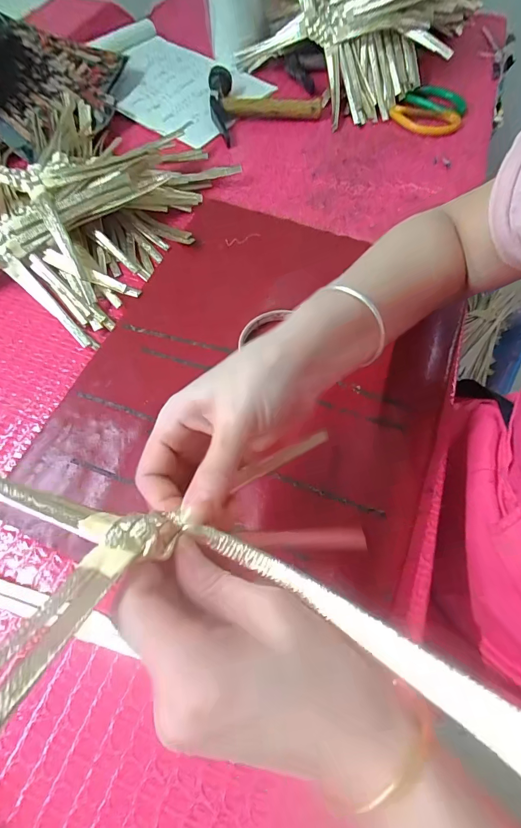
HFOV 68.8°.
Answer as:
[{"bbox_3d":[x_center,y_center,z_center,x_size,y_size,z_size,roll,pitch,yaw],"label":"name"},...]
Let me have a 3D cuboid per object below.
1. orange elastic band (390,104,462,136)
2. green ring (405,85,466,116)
[{"bbox_3d":[0.225,-0.402,0.520,0.094,0.013,0.045,15,65,7],"label":"orange elastic band"},{"bbox_3d":[0.248,-0.439,0.531,0.079,0.014,0.052,25,67,12],"label":"green ring"}]

